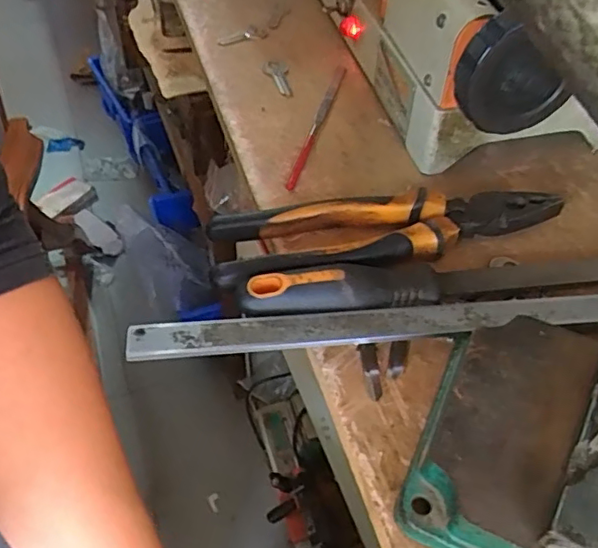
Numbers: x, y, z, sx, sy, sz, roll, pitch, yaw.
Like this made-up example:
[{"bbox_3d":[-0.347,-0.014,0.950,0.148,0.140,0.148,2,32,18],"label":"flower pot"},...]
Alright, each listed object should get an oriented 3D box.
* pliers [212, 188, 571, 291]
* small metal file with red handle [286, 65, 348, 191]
[{"bbox_3d":[0.051,-0.029,0.346,0.205,0.025,0.059,-12,51,-12],"label":"pliers"},{"bbox_3d":[0.012,-0.115,0.435,0.014,0.008,0.156,13,51,9],"label":"small metal file with red handle"}]

